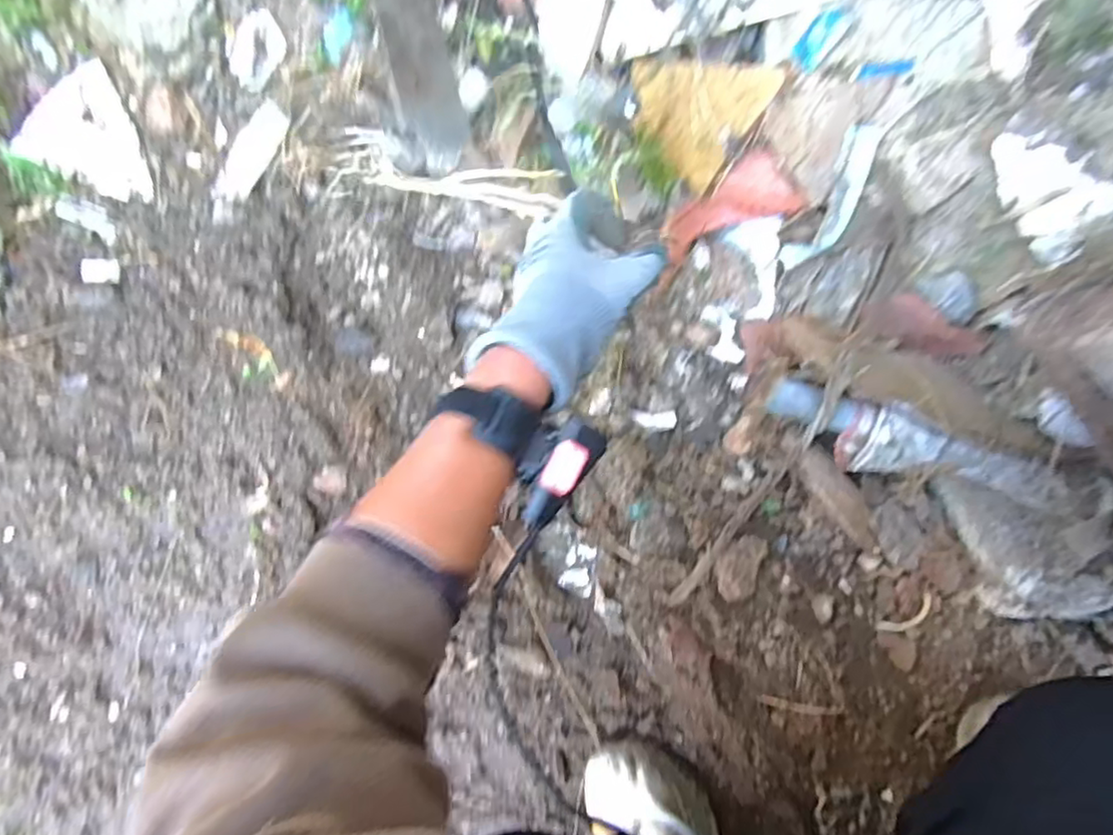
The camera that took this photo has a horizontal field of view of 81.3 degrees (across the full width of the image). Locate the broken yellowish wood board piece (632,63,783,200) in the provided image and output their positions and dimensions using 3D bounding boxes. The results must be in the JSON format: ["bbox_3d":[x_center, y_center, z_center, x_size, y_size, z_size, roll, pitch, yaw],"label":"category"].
[{"bbox_3d":[0.118,-0.251,0.560,0.136,0.013,0.095,24,122,34],"label":"broken yellowish wood board piece"}]

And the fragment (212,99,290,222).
[{"bbox_3d":[-0.317,-0.260,0.657,0.052,0.011,0.131,45,111,13],"label":"fragment"}]

